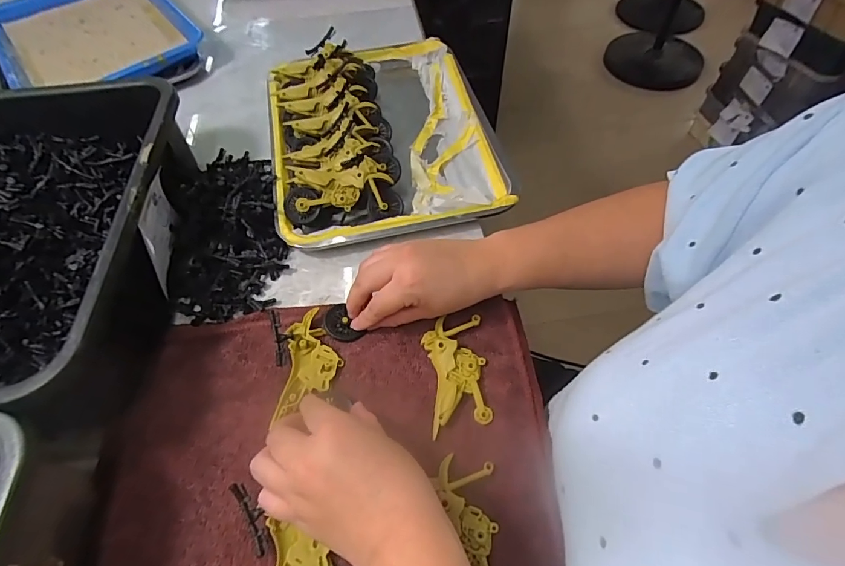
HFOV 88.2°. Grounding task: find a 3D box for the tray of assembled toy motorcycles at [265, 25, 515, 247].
[{"bbox_3d":[-0.054,-0.197,0.526,0.254,0.053,0.341,-11,56,-6],"label":"tray of assembled toy motorcycles"}]

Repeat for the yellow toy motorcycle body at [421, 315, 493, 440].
[{"bbox_3d":[0.028,0.072,0.361,0.048,0.010,0.092,-4,56,-2],"label":"yellow toy motorcycle body"}]

